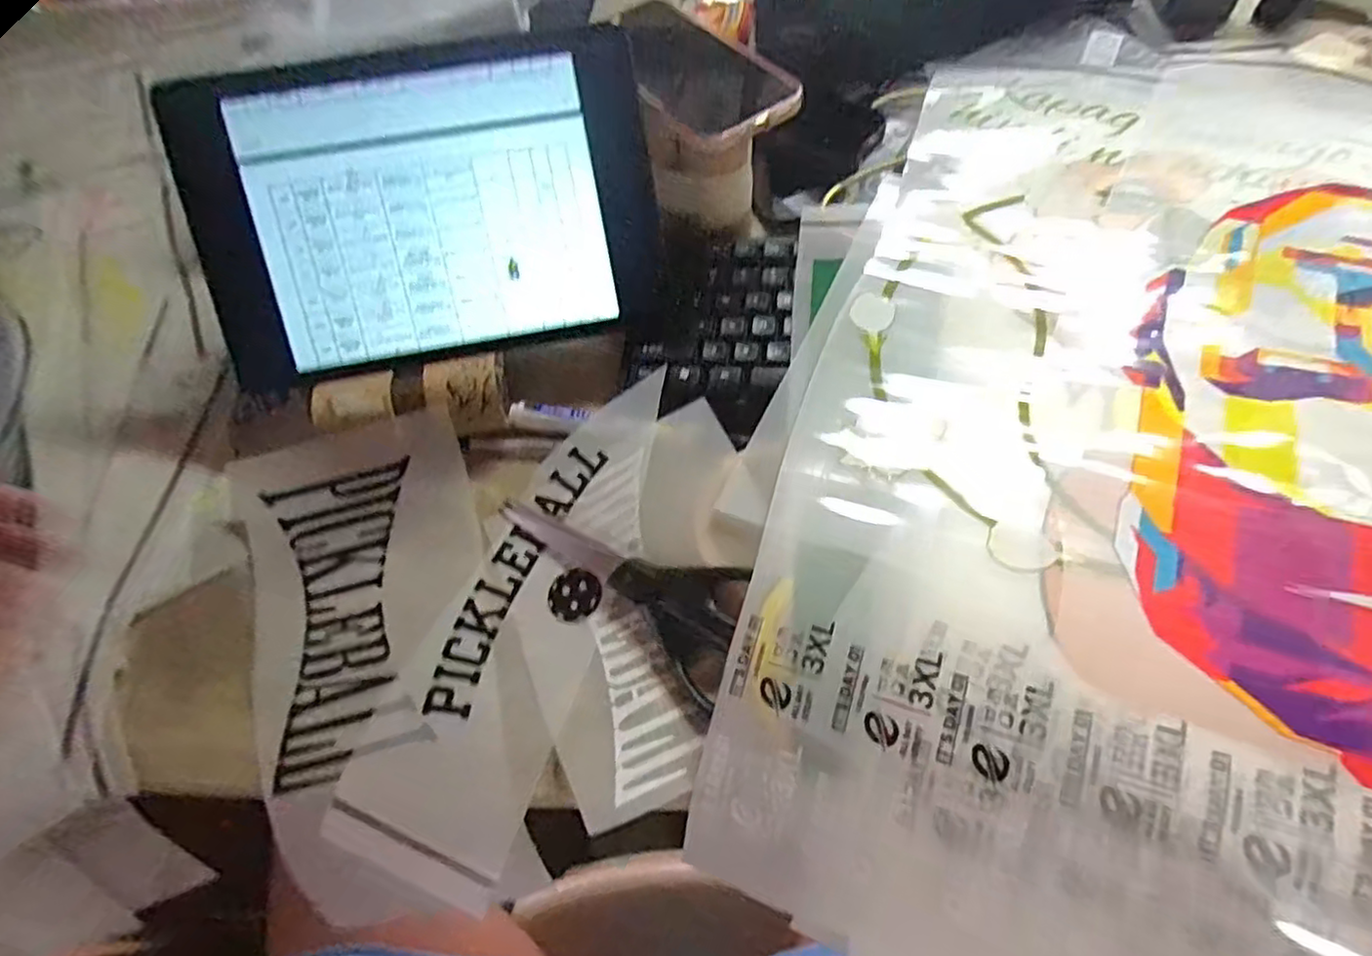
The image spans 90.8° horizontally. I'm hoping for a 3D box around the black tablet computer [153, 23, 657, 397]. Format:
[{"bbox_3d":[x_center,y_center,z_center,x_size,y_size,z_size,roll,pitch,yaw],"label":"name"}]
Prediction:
[{"bbox_3d":[-0.141,-0.148,0.375,0.239,0.011,0.156,-12,104,-6],"label":"black tablet computer"}]

